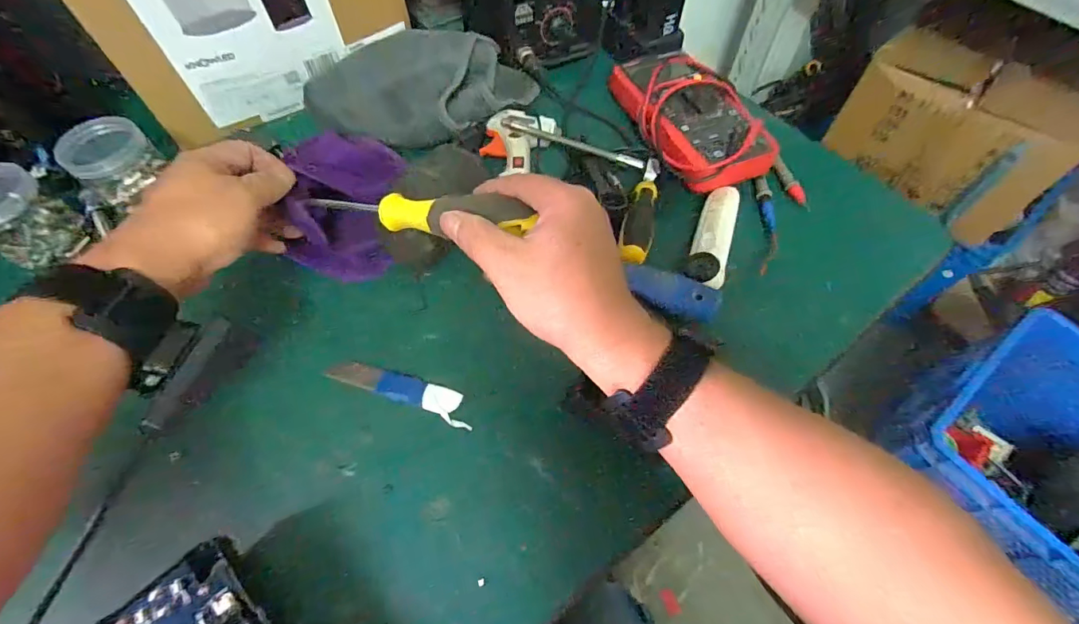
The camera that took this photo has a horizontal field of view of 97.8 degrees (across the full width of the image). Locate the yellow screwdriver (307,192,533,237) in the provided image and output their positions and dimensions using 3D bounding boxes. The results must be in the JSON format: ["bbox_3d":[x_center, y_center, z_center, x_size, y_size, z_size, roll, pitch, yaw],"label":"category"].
[{"bbox_3d":[-0.087,-0.068,0.310,0.196,0.024,0.031,9,58,29],"label":"yellow screwdriver"}]

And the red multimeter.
[{"bbox_3d":[0.147,-0.193,0.453,0.101,0.036,0.168,-16,61,-9],"label":"red multimeter"}]

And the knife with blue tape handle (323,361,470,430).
[{"bbox_3d":[-0.103,0.057,0.352,0.114,0.004,0.023,18,61,10],"label":"knife with blue tape handle"}]

